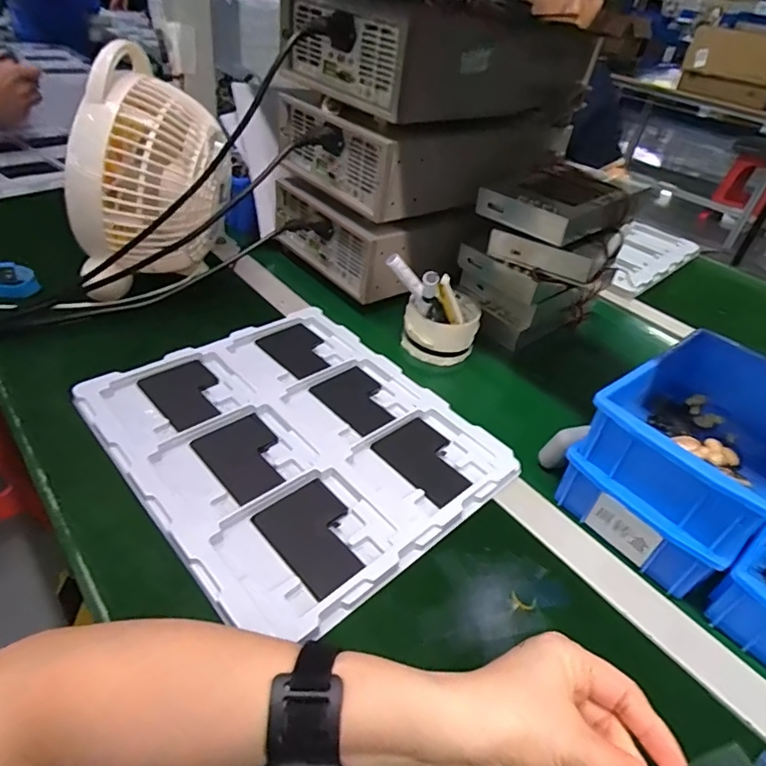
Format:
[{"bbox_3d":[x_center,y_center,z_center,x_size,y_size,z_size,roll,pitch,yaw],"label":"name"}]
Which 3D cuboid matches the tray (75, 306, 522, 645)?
[{"bbox_3d":[-0.077,0.050,0.478,0.267,0.033,0.303,-28,51,-35],"label":"tray"}]

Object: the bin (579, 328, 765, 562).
[{"bbox_3d":[0.272,0.036,0.430,0.193,0.060,0.127,-24,50,-34],"label":"bin"}]

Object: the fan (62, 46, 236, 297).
[{"bbox_3d":[-0.246,-0.212,0.558,0.156,0.204,0.179,-4,41,-15],"label":"fan"}]

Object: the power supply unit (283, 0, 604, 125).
[{"bbox_3d":[0.073,-0.395,0.627,0.313,0.086,0.204,-25,50,-35],"label":"power supply unit"}]

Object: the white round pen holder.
[{"bbox_3d":[0.067,-0.065,0.618,0.086,0.059,0.083,10,40,3],"label":"white round pen holder"}]

